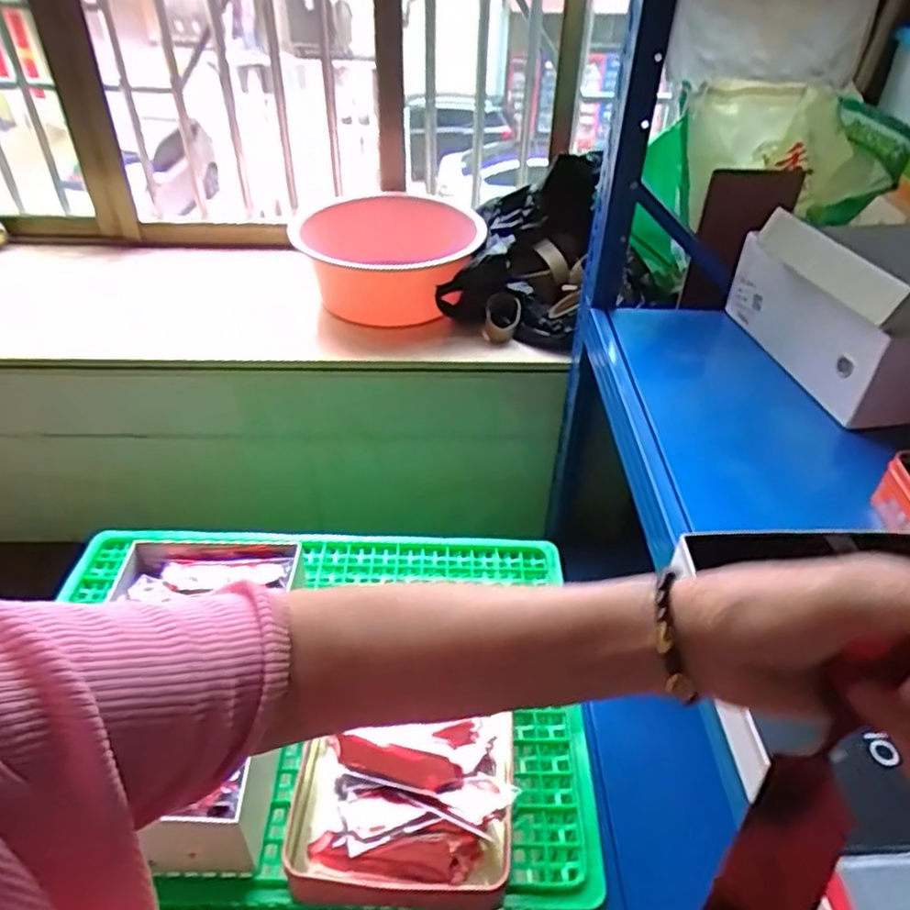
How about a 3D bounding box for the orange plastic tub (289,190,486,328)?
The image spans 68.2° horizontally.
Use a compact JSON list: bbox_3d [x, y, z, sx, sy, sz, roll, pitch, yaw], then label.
[{"bbox_3d":[-0.110,-0.396,1.325,0.335,0.165,0.305,1,40,-1],"label":"orange plastic tub"}]

